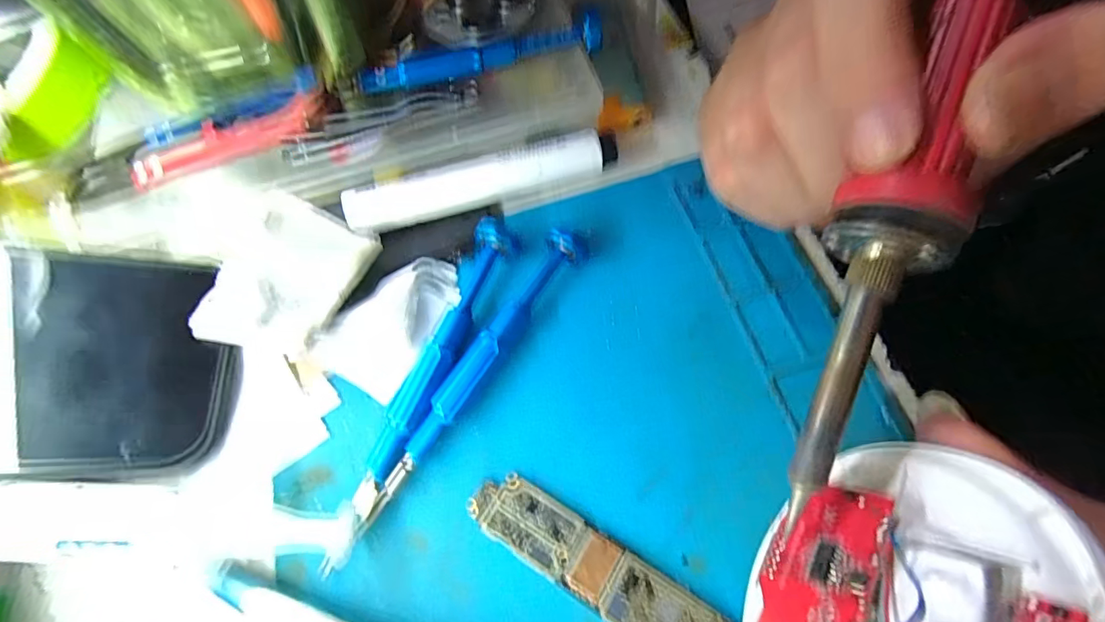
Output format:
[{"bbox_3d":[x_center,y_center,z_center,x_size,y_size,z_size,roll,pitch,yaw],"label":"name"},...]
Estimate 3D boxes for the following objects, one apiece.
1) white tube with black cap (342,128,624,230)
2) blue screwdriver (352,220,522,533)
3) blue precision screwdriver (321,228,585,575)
[{"bbox_3d":[-0.027,-0.049,0.181,0.104,0.019,0.013,-16,64,-2],"label":"white tube with black cap"},{"bbox_3d":[-0.038,0.015,0.161,0.014,0.009,0.108,16,68,13],"label":"blue screwdriver"},{"bbox_3d":[-0.026,0.021,0.157,0.013,0.012,0.131,27,70,17],"label":"blue precision screwdriver"}]

